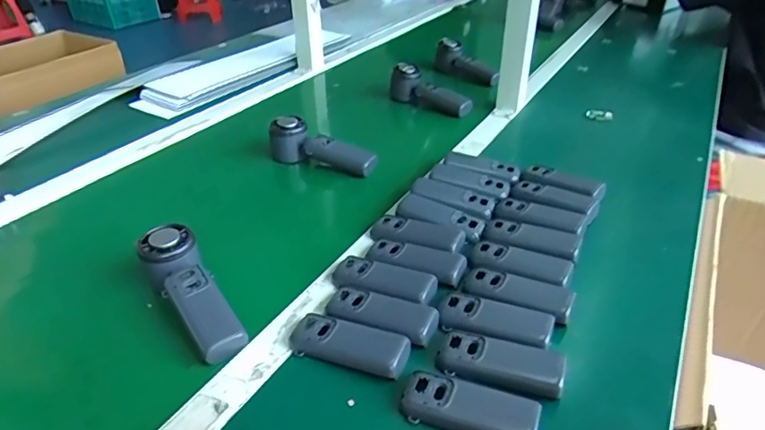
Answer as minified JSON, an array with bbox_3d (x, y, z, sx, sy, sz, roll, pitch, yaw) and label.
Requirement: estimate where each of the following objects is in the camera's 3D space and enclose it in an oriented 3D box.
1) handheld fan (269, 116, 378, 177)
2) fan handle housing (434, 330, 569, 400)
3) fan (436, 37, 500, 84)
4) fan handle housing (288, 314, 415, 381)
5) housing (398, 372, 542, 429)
[{"bbox_3d":[-0.088,-0.096,0.738,0.164,0.058,0.040,17,38,23],"label":"handheld fan"},{"bbox_3d":[0.100,0.125,0.436,0.101,0.019,0.040,10,36,14],"label":"fan handle housing"},{"bbox_3d":[0.171,-0.305,1.024,0.050,0.061,0.164,-17,38,-22],"label":"fan"},{"bbox_3d":[-0.030,0.113,0.452,0.108,0.016,0.037,13,37,18],"label":"fan handle housing"},{"bbox_3d":[0.067,0.151,0.398,0.104,0.017,0.037,13,36,18],"label":"housing"}]

